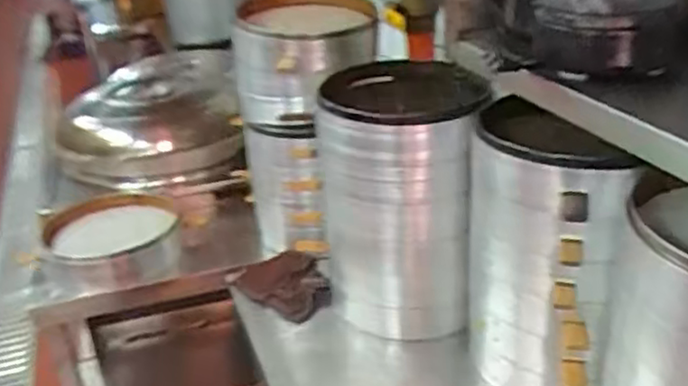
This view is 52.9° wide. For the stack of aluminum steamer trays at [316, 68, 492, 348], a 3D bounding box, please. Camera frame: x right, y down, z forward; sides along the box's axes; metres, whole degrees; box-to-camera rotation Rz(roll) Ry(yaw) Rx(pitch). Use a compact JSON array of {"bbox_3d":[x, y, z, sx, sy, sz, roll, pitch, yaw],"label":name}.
[{"bbox_3d":[0.094,0.012,1.150,0.242,0.393,0.223,4,27,15],"label":"stack of aluminum steamer trays"}]

